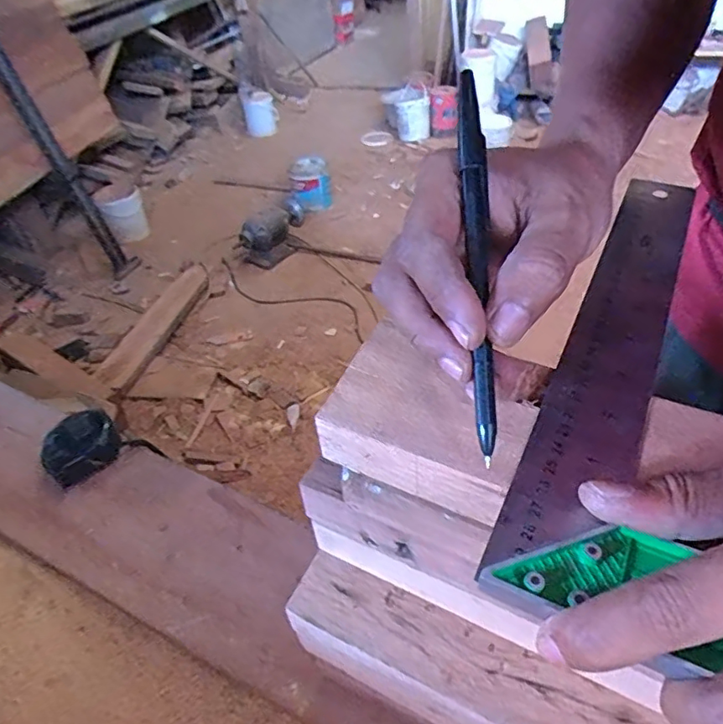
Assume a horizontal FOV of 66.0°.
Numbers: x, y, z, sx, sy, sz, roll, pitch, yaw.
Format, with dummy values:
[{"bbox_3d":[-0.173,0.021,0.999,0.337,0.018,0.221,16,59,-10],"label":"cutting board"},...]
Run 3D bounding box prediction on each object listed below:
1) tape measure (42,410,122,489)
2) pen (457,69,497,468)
[{"bbox_3d":[-0.260,0.079,0.518,0.066,0.036,0.053,-36,49,-29],"label":"tape measure"},{"bbox_3d":[0.044,-0.037,0.208,0.009,0.005,0.147,-3,86,5],"label":"pen"}]

